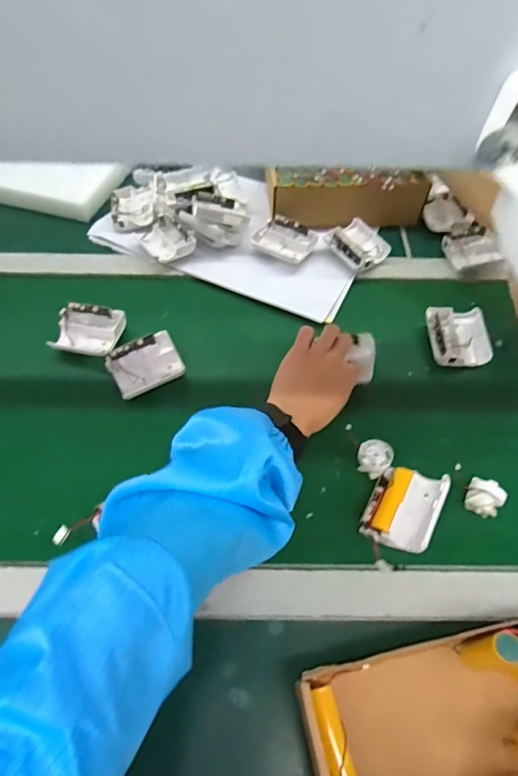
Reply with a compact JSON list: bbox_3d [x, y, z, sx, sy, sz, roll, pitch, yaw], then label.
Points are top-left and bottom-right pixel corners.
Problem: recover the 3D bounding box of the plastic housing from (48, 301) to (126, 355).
[{"bbox_3d":[-0.218,-0.075,0.586,0.083,0.034,0.066,6,61,-3],"label":"plastic housing"}]

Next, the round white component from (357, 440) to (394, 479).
[{"bbox_3d":[0.125,0.079,0.496,0.034,0.032,0.036,3,61,-5],"label":"round white component"}]

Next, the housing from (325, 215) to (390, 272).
[{"bbox_3d":[0.147,-0.209,0.675,0.072,0.036,0.081,-32,69,-21],"label":"housing"}]

